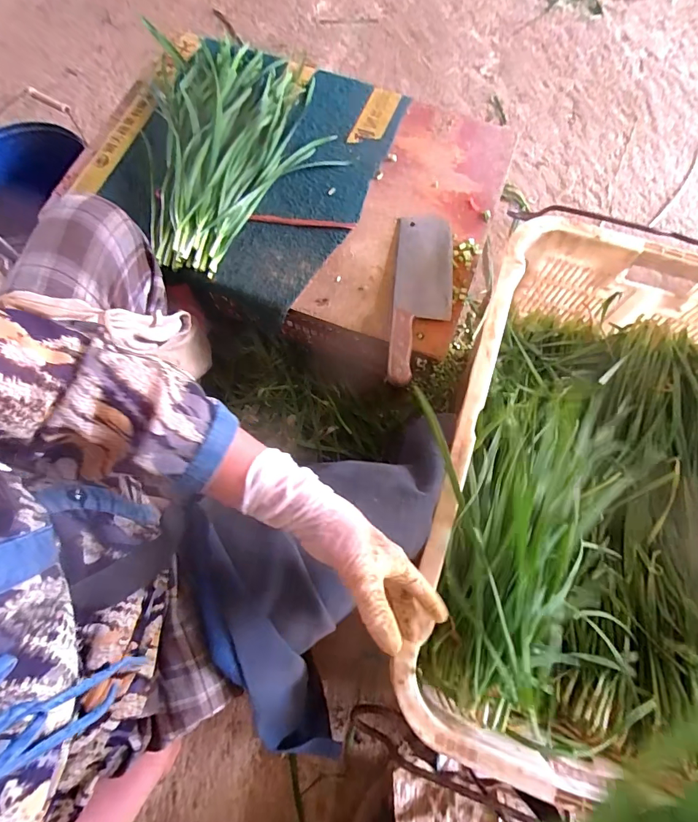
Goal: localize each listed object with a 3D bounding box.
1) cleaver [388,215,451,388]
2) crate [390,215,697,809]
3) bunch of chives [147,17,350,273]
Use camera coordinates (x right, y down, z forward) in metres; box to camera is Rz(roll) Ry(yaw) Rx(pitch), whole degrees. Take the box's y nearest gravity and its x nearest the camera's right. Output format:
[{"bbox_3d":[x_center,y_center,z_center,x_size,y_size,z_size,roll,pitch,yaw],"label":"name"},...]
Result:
[{"bbox_3d":[0.111,-0.179,0.620,0.086,0.030,0.295,7,71,1],"label":"cleaver"},{"bbox_3d":[0.376,0.100,0.573,0.489,0.164,0.686,19,71,5],"label":"crate"},{"bbox_3d":[-0.183,-0.461,0.683,0.285,0.046,0.466,-8,71,-4],"label":"bunch of chives"}]

